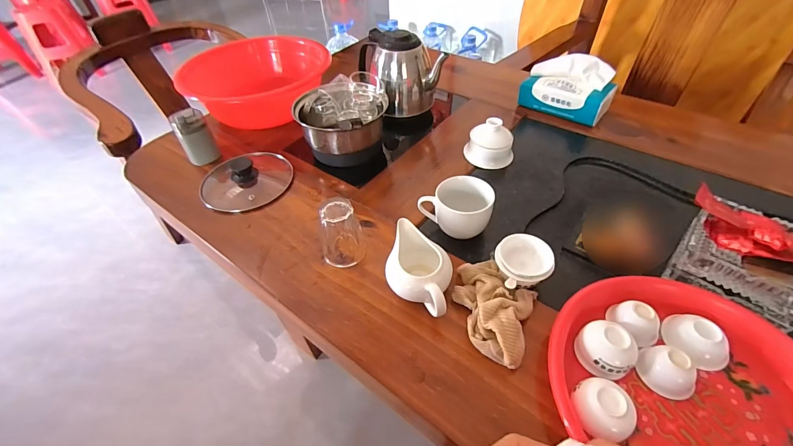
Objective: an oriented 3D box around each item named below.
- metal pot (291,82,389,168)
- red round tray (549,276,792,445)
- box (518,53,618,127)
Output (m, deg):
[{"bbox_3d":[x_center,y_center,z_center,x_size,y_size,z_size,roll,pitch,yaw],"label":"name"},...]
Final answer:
[{"bbox_3d":[-0.097,-0.178,0.638,0.131,0.111,0.126,24,51,25],"label":"metal pot"},{"bbox_3d":[0.280,0.161,0.336,0.225,0.039,0.248,-32,51,-26],"label":"red round tray"},{"bbox_3d":[0.333,-0.260,0.697,0.162,0.105,0.070,29,53,28],"label":"box"}]

